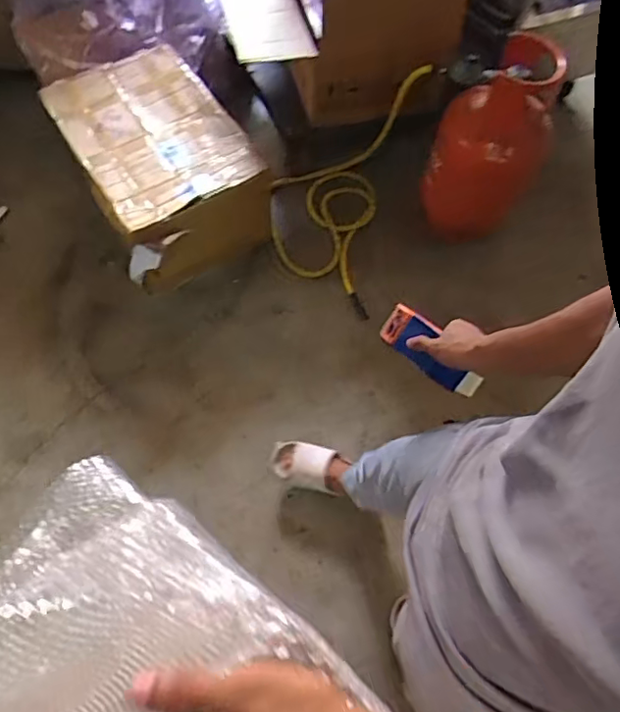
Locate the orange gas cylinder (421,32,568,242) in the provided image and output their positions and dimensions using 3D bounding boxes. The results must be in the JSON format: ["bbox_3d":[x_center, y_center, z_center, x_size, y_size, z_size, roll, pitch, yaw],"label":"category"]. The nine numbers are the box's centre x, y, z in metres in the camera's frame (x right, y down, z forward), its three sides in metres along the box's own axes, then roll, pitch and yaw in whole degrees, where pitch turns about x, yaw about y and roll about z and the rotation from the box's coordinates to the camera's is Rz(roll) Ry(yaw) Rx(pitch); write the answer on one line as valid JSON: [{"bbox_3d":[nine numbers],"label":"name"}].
[{"bbox_3d":[0.490,-0.568,1.557,0.272,0.512,0.282,1,63,-2],"label":"orange gas cylinder"}]

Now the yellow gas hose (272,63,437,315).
[{"bbox_3d":[0.055,-0.498,1.671,0.415,0.459,0.541,17,64,6],"label":"yellow gas hose"}]

